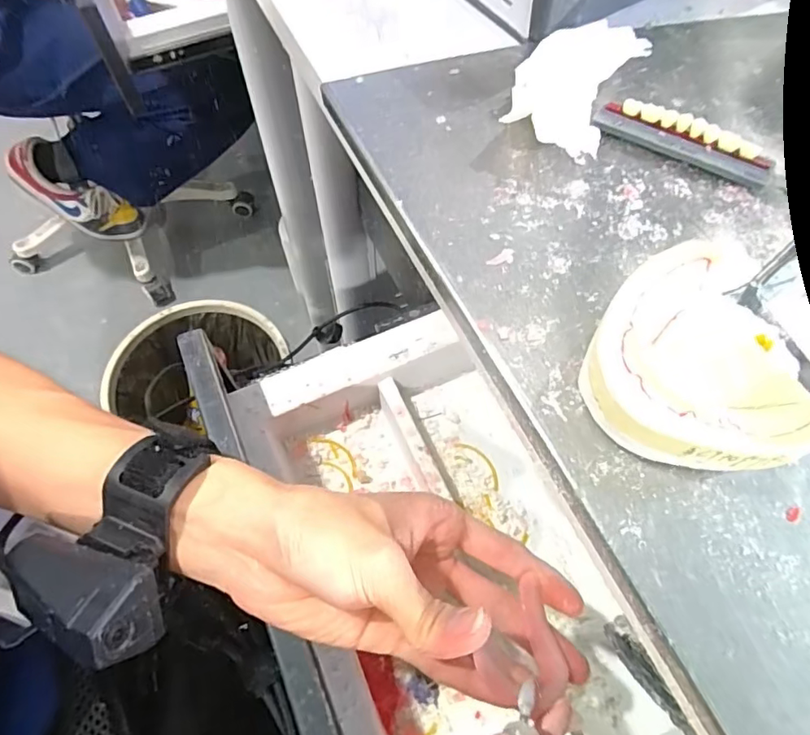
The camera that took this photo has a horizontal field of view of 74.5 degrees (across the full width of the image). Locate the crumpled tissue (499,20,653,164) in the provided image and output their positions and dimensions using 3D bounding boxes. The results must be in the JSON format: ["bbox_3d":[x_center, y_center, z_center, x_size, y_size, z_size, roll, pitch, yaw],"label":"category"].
[{"bbox_3d":[0.078,-0.133,0.254,0.050,0.019,0.084,27,65,13],"label":"crumpled tissue"}]

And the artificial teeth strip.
[{"bbox_3d":[0.129,-0.107,0.247,0.079,0.011,0.016,28,65,13],"label":"artificial teeth strip"}]

